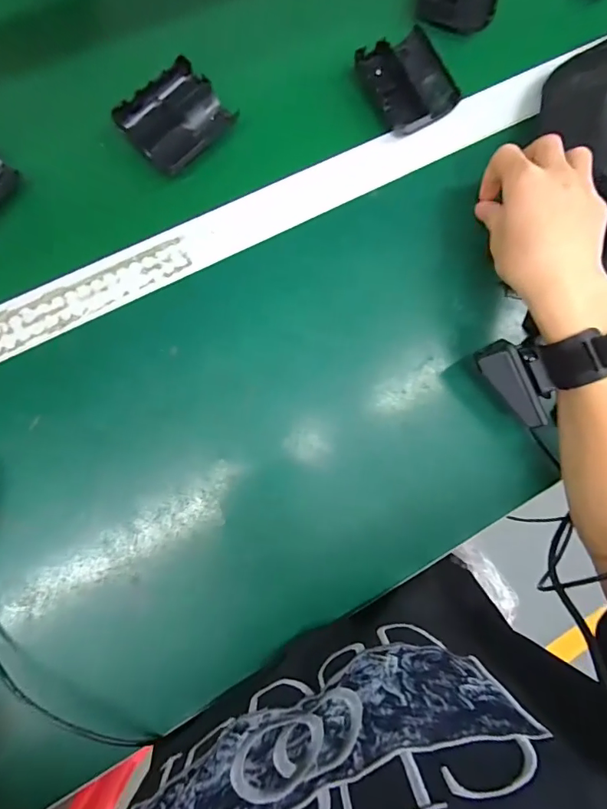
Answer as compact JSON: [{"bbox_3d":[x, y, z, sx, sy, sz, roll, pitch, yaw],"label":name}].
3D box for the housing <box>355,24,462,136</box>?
[{"bbox_3d":[0.092,-0.283,0.399,0.075,0.020,0.082,-27,88,-9],"label":"housing"}]

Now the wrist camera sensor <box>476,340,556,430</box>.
[{"bbox_3d":[0.169,-0.019,0.349,0.071,0.034,0.026,56,36,0],"label":"wrist camera sensor"}]

